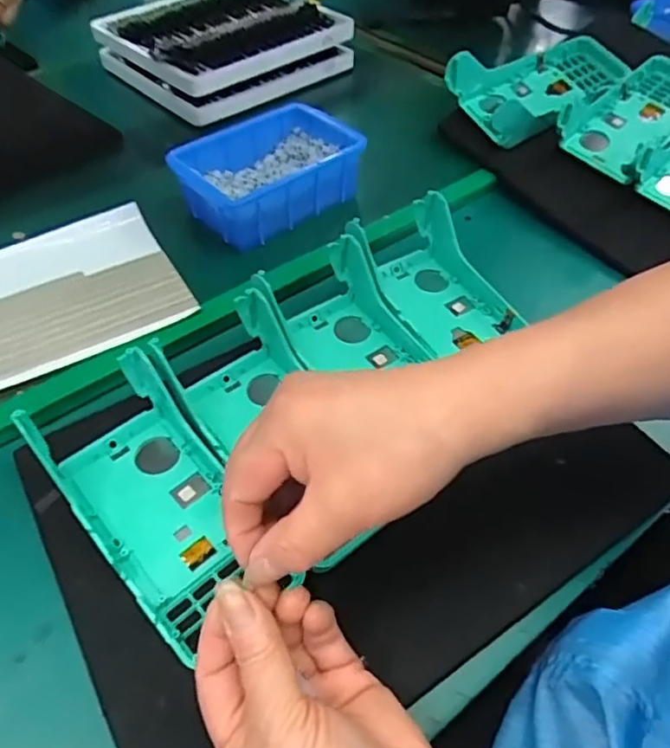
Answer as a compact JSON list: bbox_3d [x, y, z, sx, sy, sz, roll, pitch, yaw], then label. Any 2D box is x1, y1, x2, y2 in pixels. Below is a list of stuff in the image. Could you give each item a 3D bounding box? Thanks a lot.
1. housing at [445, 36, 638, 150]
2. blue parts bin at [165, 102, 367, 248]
[{"bbox_3d":[0.195,-0.274,0.563,0.172,0.049,0.091,-23,54,-19],"label":"housing"},{"bbox_3d":[-0.058,-0.171,0.509,0.154,0.057,0.110,-33,58,-26],"label":"blue parts bin"}]

